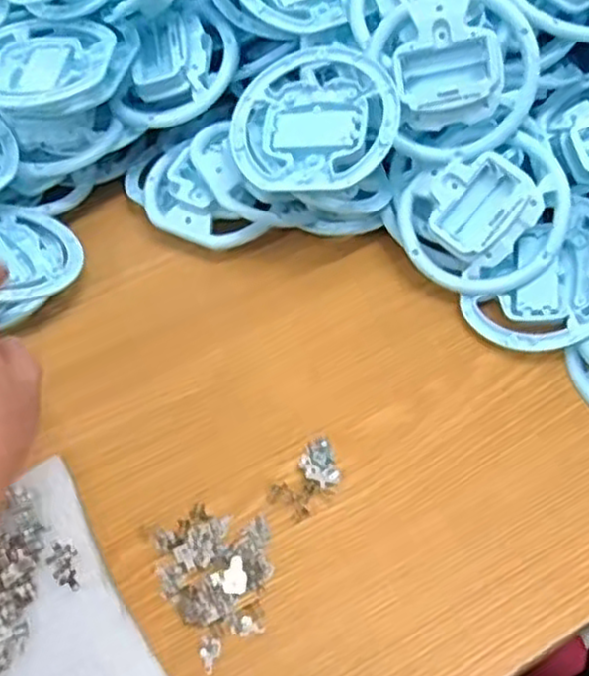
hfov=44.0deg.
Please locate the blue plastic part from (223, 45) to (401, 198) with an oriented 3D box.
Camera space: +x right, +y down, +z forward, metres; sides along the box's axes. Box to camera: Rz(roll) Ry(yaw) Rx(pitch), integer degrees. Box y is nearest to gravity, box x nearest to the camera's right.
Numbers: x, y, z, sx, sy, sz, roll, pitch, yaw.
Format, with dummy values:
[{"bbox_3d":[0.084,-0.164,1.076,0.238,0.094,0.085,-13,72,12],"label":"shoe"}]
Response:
[{"bbox_3d":[0.013,-0.138,0.465,0.103,0.020,0.101,-4,71,15],"label":"blue plastic part"}]

